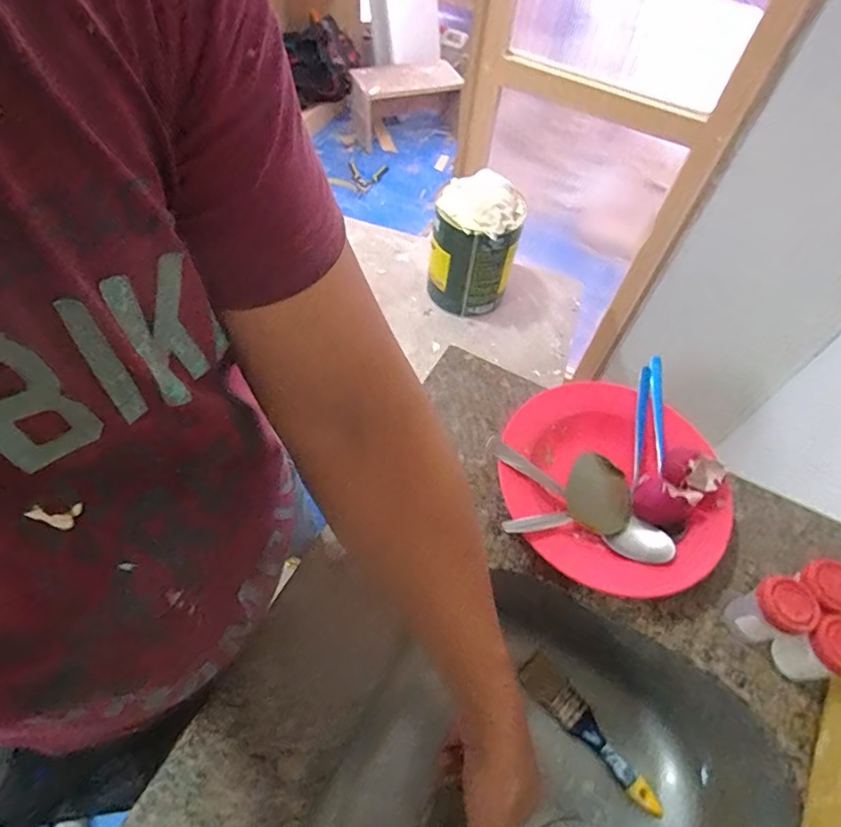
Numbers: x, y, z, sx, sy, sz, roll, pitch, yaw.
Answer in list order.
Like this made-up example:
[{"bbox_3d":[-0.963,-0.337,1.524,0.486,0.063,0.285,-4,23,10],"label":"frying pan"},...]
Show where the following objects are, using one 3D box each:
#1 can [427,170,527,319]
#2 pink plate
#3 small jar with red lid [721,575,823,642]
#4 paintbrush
[{"bbox_3d":[0.096,-0.311,0.988,0.150,0.229,0.150,2,57,-3],"label":"can"},{"bbox_3d":[0.188,0.069,0.515,0.193,0.051,0.208,2,57,-3],"label":"pink plate"},{"bbox_3d":[0.290,0.168,0.446,0.040,0.072,0.043,-13,59,-13],"label":"small jar with red lid"},{"bbox_3d":[0.193,0.359,0.602,0.042,0.020,0.186,-37,67,-25],"label":"paintbrush"}]

